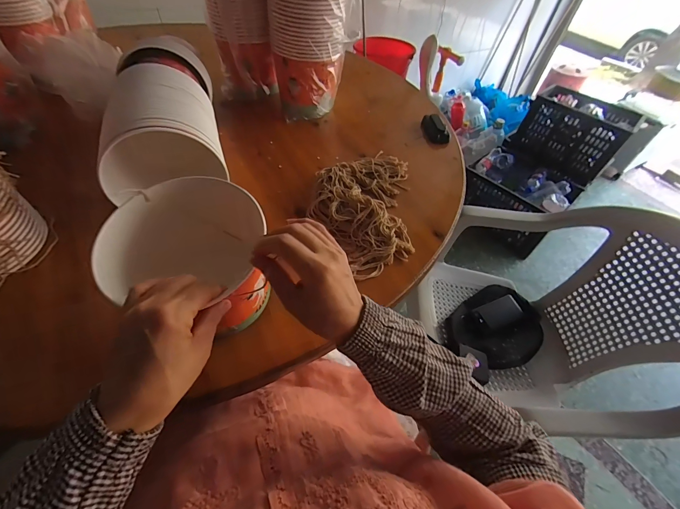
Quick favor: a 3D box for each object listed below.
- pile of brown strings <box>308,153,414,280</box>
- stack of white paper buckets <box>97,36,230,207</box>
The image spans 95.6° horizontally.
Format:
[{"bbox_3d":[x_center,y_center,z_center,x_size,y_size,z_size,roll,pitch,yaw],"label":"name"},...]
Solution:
[{"bbox_3d":[0.038,-0.092,0.559,0.179,0.037,0.297,7,50,0],"label":"pile of brown strings"},{"bbox_3d":[-0.306,-0.230,0.547,0.175,0.173,0.331,-15,54,-17],"label":"stack of white paper buckets"}]

